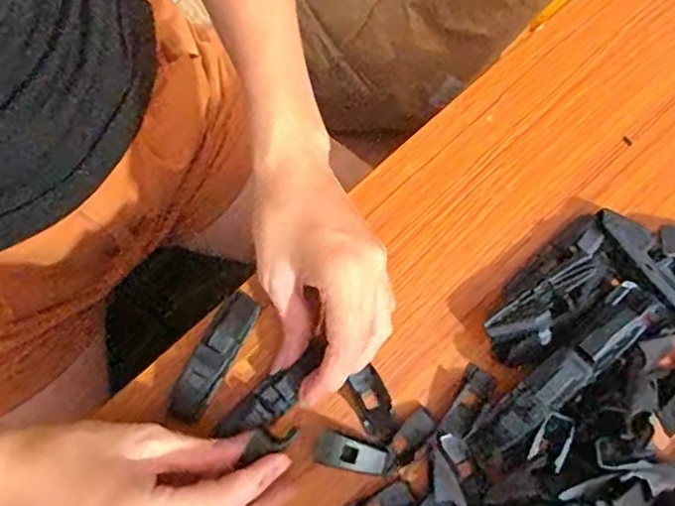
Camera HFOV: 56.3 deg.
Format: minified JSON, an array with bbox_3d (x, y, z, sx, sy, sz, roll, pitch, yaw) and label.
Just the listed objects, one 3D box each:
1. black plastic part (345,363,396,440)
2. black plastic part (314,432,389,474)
[{"bbox_3d":[0.020,0.083,0.348,0.018,0.006,0.038,-22,83,-8],"label":"black plastic part"},{"bbox_3d":[0.008,0.108,0.338,0.041,0.006,0.016,20,74,-18],"label":"black plastic part"}]

